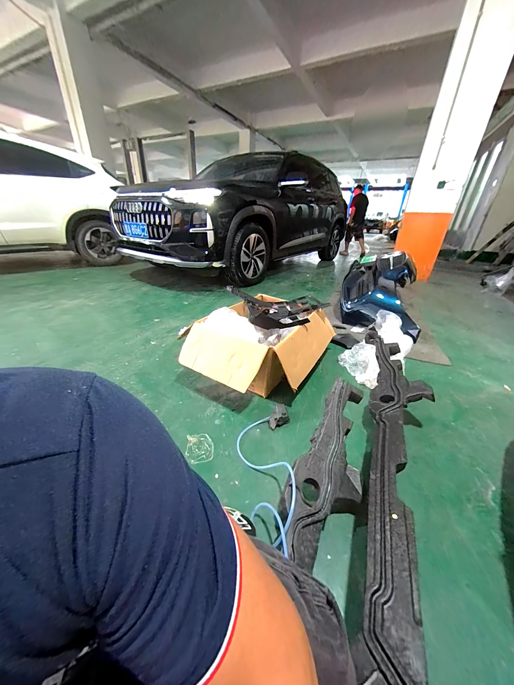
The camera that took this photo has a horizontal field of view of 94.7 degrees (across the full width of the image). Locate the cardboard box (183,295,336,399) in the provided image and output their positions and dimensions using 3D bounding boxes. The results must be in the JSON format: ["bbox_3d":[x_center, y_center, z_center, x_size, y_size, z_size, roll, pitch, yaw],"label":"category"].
[{"bbox_3d":[0.035,0.005,1.364,0.613,0.287,0.800,18,32,27],"label":"cardboard box"}]

